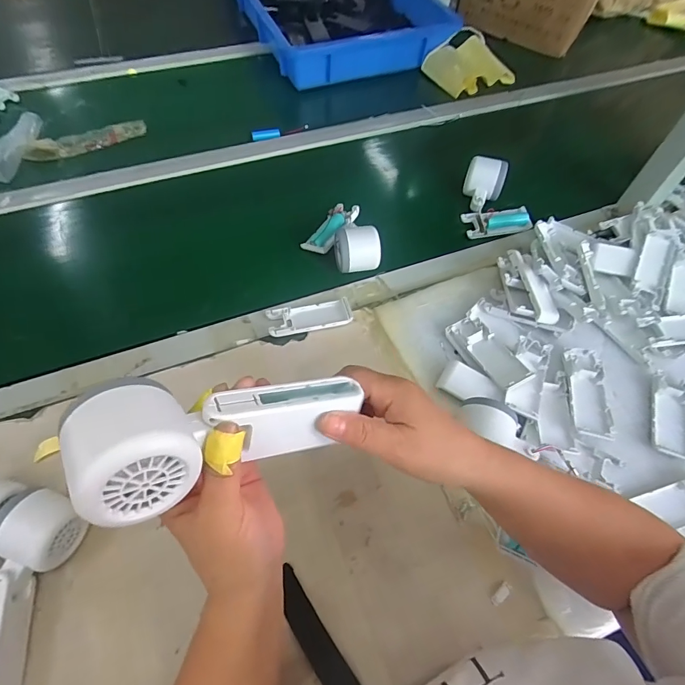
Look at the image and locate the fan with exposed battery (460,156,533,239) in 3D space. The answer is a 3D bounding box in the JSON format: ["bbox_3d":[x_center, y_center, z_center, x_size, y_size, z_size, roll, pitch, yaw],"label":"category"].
[{"bbox_3d":[0.227,-0.222,0.619,0.093,0.058,0.116,-9,60,-7],"label":"fan with exposed battery"}]

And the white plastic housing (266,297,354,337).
[{"bbox_3d":[-0.041,-0.031,0.518,0.103,0.014,0.039,-10,60,-7],"label":"white plastic housing"}]

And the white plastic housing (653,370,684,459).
[{"bbox_3d":[0.375,0.080,0.461,0.039,0.008,0.098,20,61,10],"label":"white plastic housing"}]

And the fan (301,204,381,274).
[{"bbox_3d":[-0.007,-0.152,0.567,0.089,0.050,0.125,-12,61,-9],"label":"fan"}]

